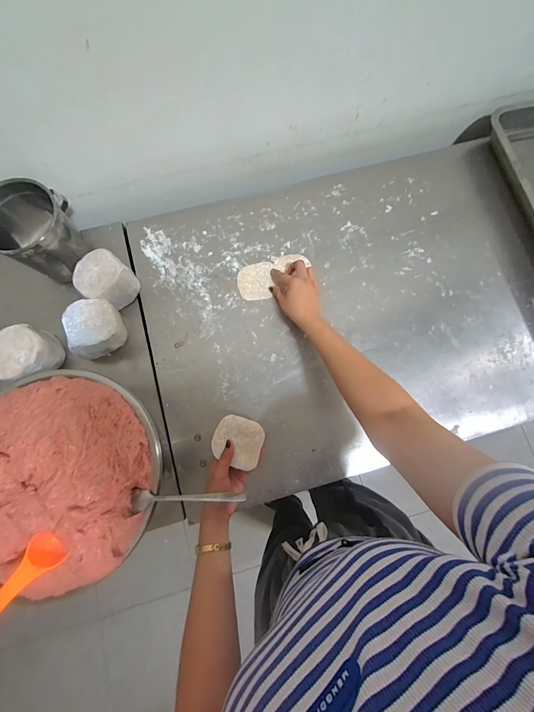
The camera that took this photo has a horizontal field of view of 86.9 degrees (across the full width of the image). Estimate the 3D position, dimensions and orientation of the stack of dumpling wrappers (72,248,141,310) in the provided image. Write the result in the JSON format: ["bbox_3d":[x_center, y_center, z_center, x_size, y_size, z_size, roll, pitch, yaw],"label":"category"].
[{"bbox_3d":[-0.295,-0.137,0.526,0.082,0.075,0.088,38,81,7],"label":"stack of dumpling wrappers"}]

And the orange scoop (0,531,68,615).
[{"bbox_3d":[-0.253,0.231,0.276,0.037,0.102,0.025,21,112,4],"label":"orange scoop"}]

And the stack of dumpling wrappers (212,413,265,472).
[{"bbox_3d":[-0.048,0.141,0.469,0.081,0.012,0.076,18,79,4],"label":"stack of dumpling wrappers"}]

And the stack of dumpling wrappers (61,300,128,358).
[{"bbox_3d":[-0.301,-0.046,0.510,0.087,0.075,0.090,-20,79,-4],"label":"stack of dumpling wrappers"}]

